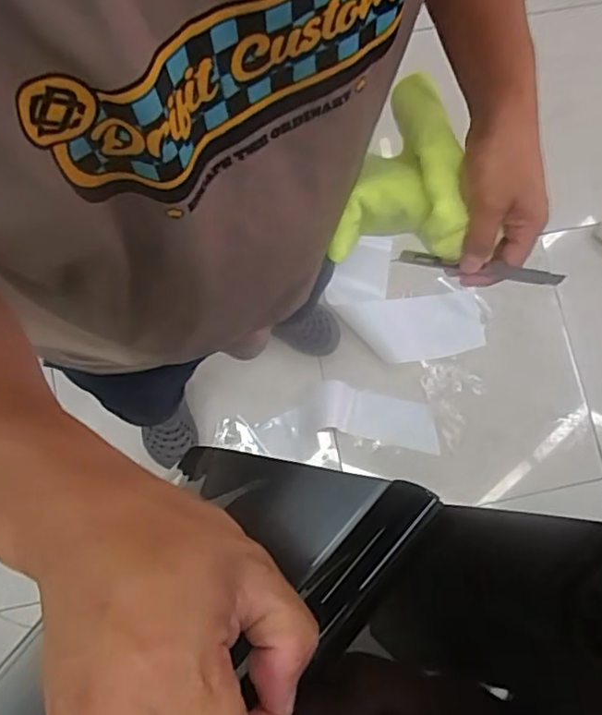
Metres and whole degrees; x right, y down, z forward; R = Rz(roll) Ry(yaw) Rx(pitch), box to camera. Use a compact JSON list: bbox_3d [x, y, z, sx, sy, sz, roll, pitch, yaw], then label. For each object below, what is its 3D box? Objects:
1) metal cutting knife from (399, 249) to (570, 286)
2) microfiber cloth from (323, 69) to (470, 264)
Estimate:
[{"bbox_3d":[0.141,-0.073,0.496,0.143,0.011,0.016,16,73,38],"label":"metal cutting knife"},{"bbox_3d":[0.084,-0.165,0.508,0.096,0.071,0.155,6,76,0],"label":"microfiber cloth"}]

